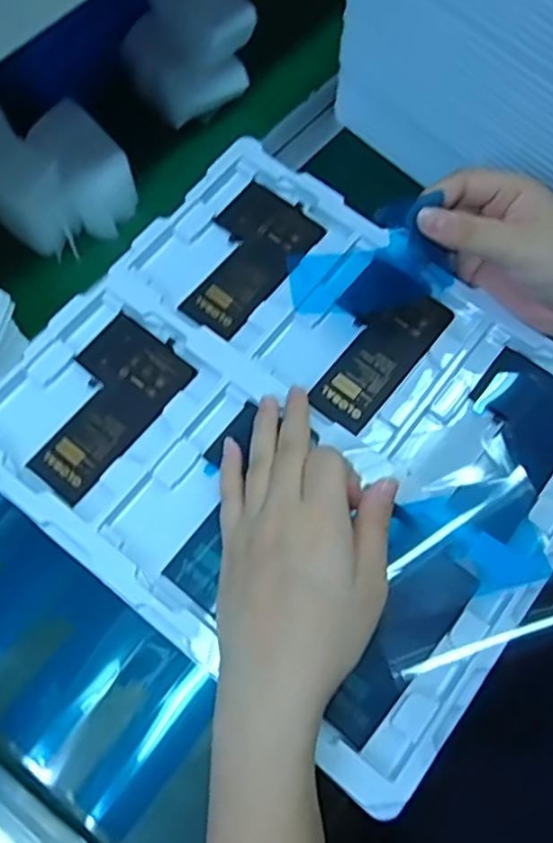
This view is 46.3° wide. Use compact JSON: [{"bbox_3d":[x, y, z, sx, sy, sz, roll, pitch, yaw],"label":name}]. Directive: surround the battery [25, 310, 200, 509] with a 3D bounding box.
[{"bbox_3d":[-0.105,-0.010,0.392,0.065,0.004,0.111,33,72,13],"label":"battery"}]

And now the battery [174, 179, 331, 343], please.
[{"bbox_3d":[-0.023,-0.109,0.429,0.064,0.006,0.110,34,72,13],"label":"battery"}]

